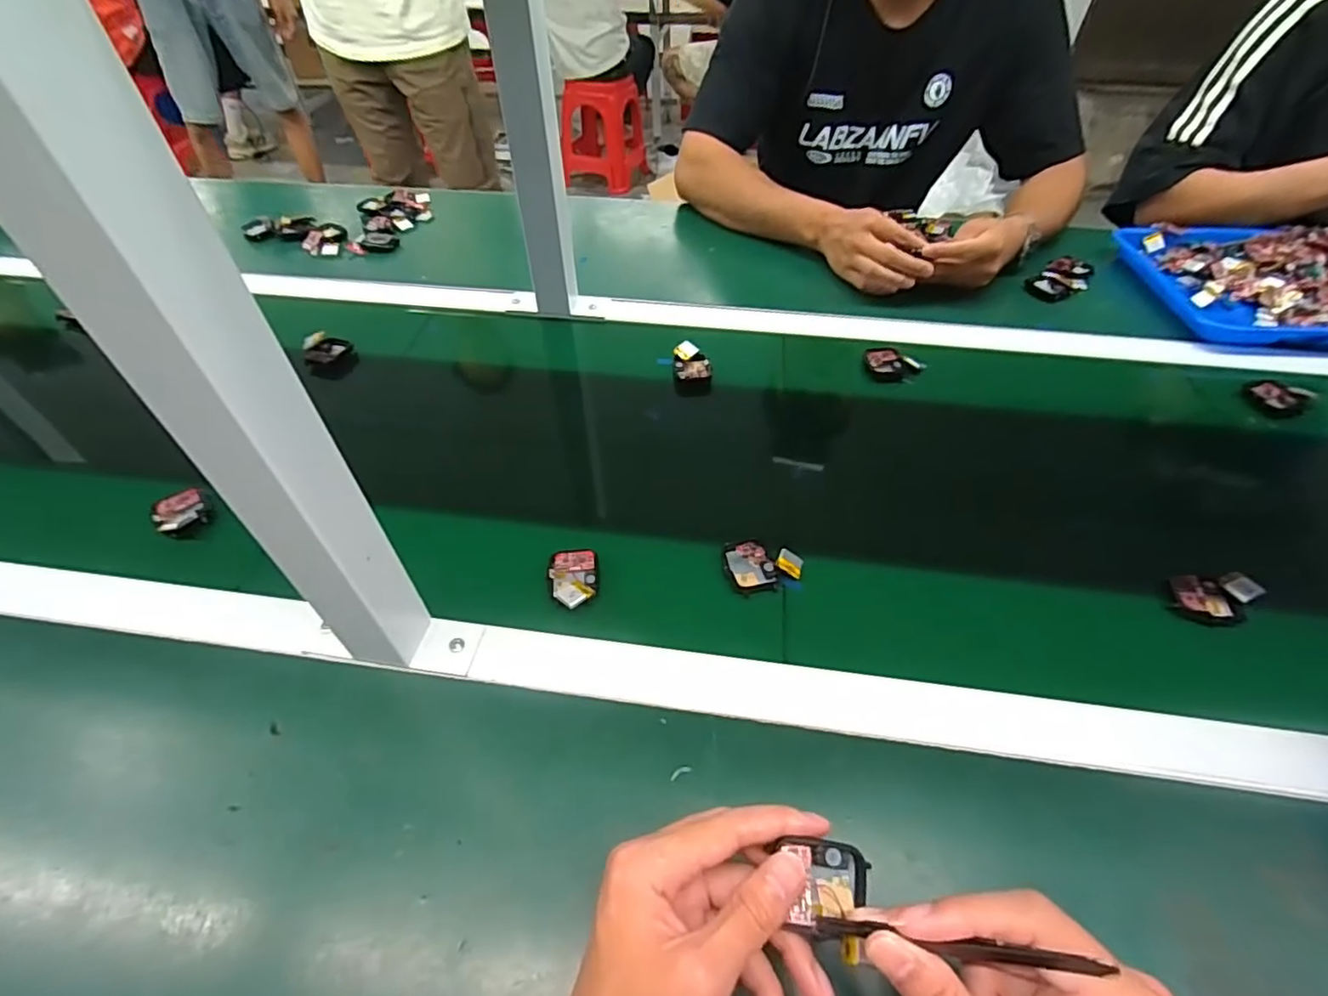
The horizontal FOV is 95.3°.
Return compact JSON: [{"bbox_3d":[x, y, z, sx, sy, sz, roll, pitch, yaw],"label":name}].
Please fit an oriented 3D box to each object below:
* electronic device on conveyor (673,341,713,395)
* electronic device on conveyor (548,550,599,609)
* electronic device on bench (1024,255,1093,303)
[{"bbox_3d":[0.030,-0.136,0.634,0.038,0.031,0.049,-1,48,-1],"label":"electronic device on conveyor"},{"bbox_3d":[-0.067,0.059,0.451,0.036,0.011,0.055,-5,48,-4],"label":"electronic device on conveyor"},{"bbox_3d":[0.490,-0.270,0.746,0.101,0.016,0.055,-34,56,-26],"label":"electronic device on bench"}]

